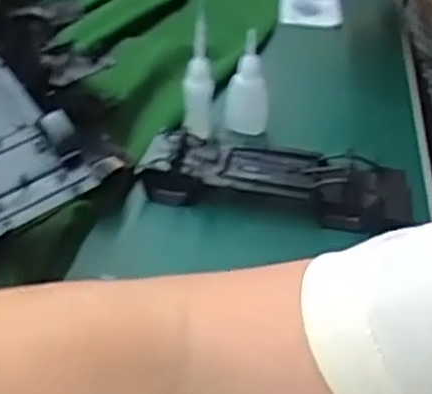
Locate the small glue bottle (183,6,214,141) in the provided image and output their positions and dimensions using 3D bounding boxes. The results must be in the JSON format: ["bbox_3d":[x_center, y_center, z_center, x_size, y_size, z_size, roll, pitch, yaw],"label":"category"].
[{"bbox_3d":[-0.014,-0.099,0.616,0.024,0.091,0.040,3,32,0],"label":"small glue bottle"}]

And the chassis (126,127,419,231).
[{"bbox_3d":[0.045,-0.016,0.564,0.195,0.030,0.078,9,32,8],"label":"chassis"}]

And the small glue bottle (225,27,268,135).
[{"bbox_3d":[0.028,-0.092,0.633,0.036,0.088,0.032,3,32,0],"label":"small glue bottle"}]

